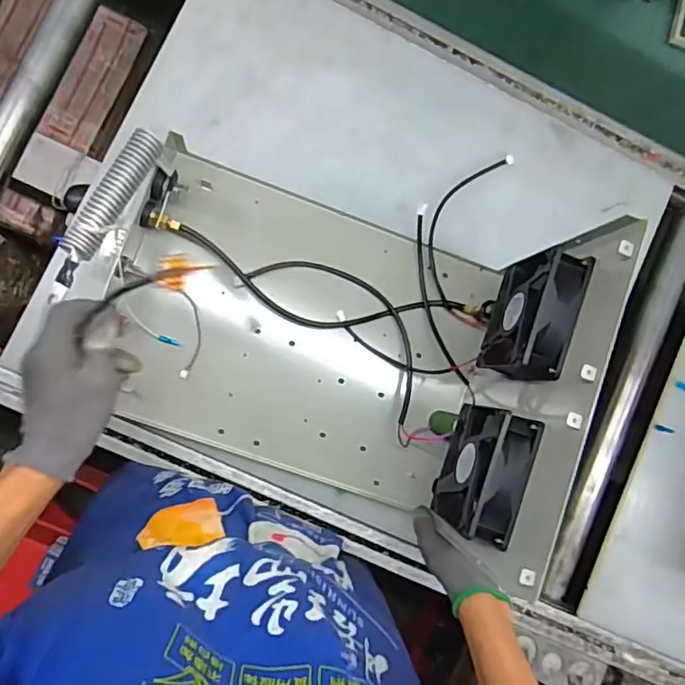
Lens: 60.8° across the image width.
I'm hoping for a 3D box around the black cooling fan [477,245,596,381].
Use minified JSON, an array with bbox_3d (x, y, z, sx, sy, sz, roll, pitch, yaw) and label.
[{"bbox_3d":[0.189,-0.024,0.588,0.039,0.120,0.122,19,85,-7],"label":"black cooling fan"}]

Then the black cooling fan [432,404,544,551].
[{"bbox_3d":[0.137,0.125,0.575,0.040,0.117,0.118,21,85,-7],"label":"black cooling fan"}]

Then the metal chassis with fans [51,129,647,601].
[{"bbox_3d":[-0.037,-0.016,0.592,0.454,0.304,0.315,20,85,-7],"label":"metal chassis with fans"}]

